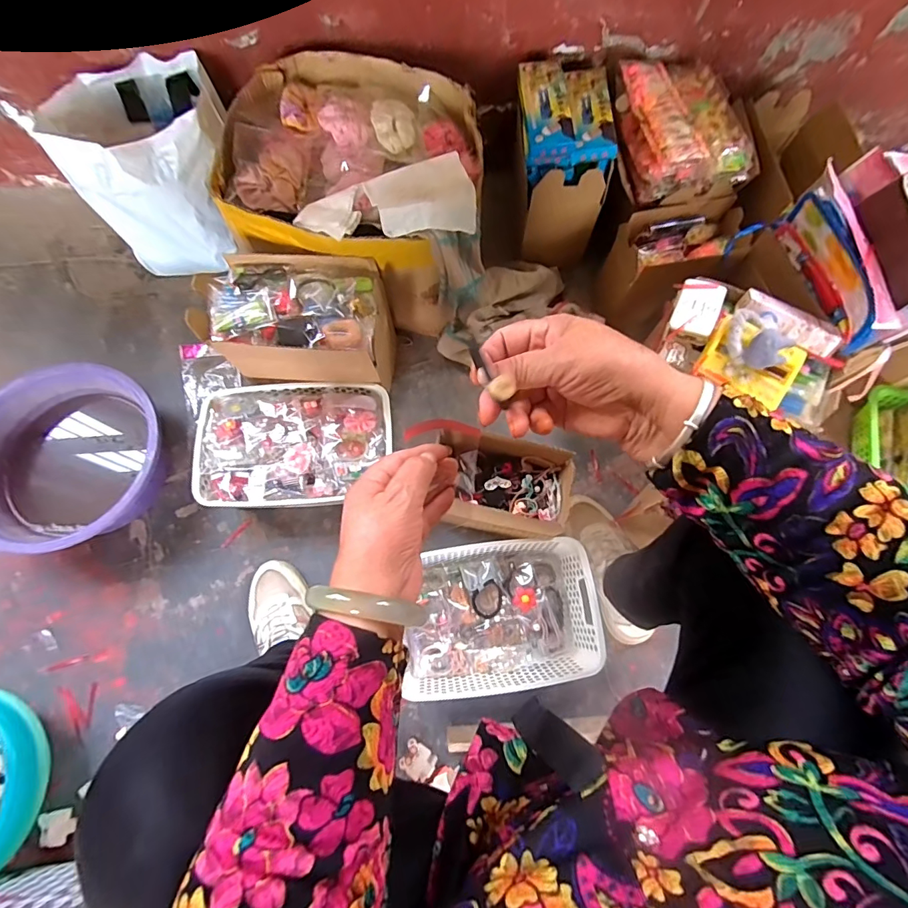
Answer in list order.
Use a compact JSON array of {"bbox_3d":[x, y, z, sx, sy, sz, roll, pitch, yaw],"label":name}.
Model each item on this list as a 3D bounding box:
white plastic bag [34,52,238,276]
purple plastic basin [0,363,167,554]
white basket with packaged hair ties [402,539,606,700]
[{"bbox_3d":[-0.497,-0.500,0.814,0.232,0.256,0.236,3,72,-1],"label":"white plastic bag"},{"bbox_3d":[-0.593,0.010,0.724,0.267,0.111,0.280,0,72,-1],"label":"purple plastic basin"},{"bbox_3d":[0.066,0.238,0.690,0.271,0.089,0.198,-6,73,-3],"label":"white basket with packaged hair ties"}]

